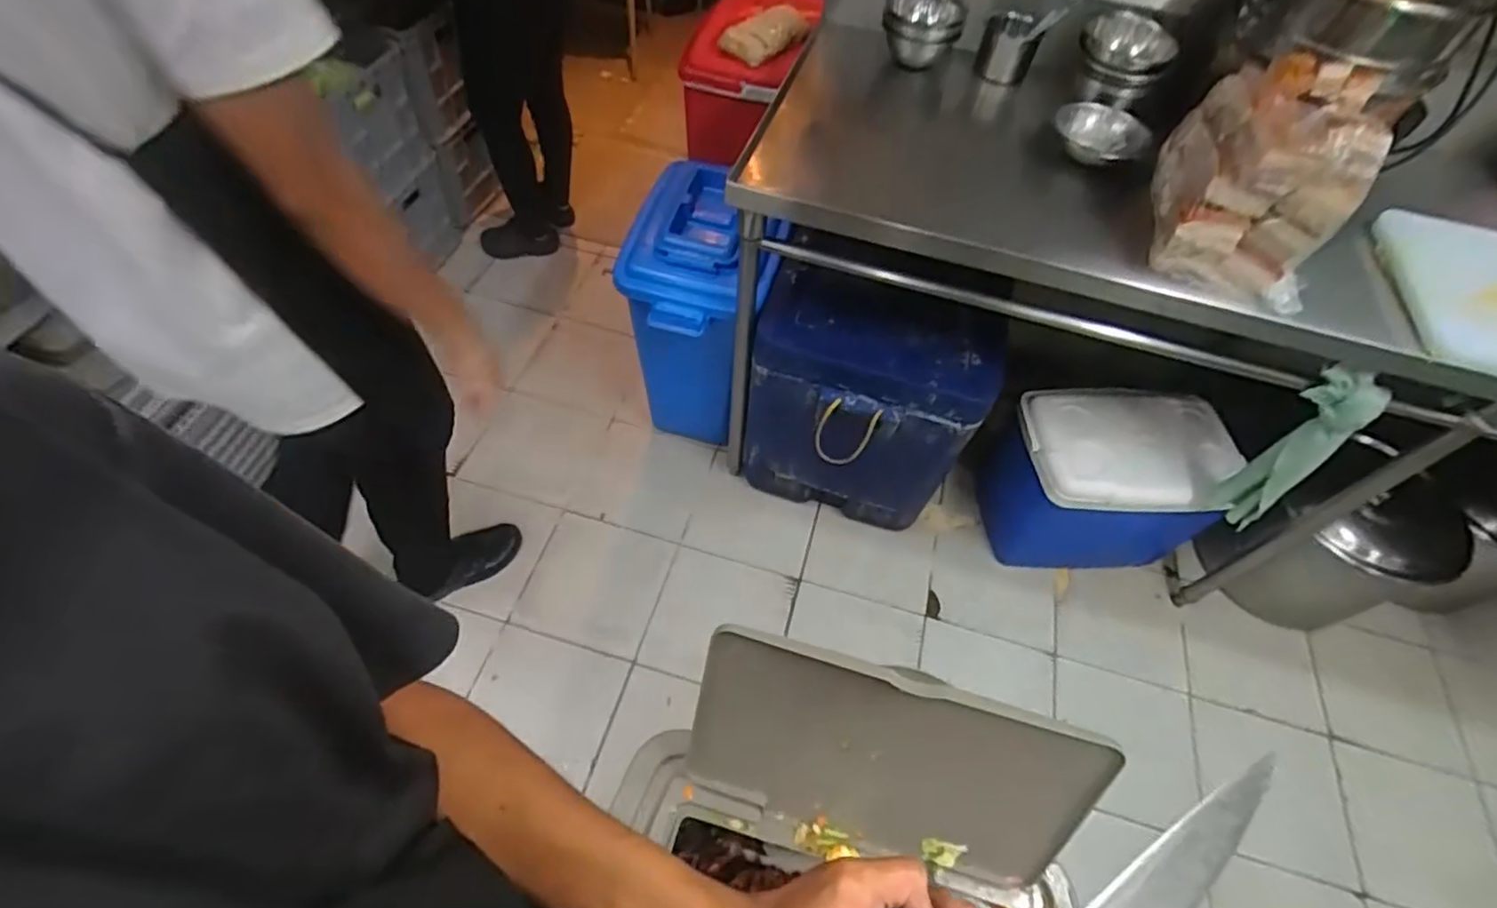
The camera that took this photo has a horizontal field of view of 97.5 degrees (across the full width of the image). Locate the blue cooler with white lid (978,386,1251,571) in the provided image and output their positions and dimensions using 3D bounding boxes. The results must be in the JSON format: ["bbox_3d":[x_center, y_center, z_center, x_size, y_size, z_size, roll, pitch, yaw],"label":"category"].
[{"bbox_3d":[0.797,0.075,1.525,0.445,0.363,0.312,0,55,-5],"label":"blue cooler with white lid"}]

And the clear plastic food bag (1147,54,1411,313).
[{"bbox_3d":[0.734,-0.397,0.934,0.220,0.222,0.251,18,55,8],"label":"clear plastic food bag"}]

